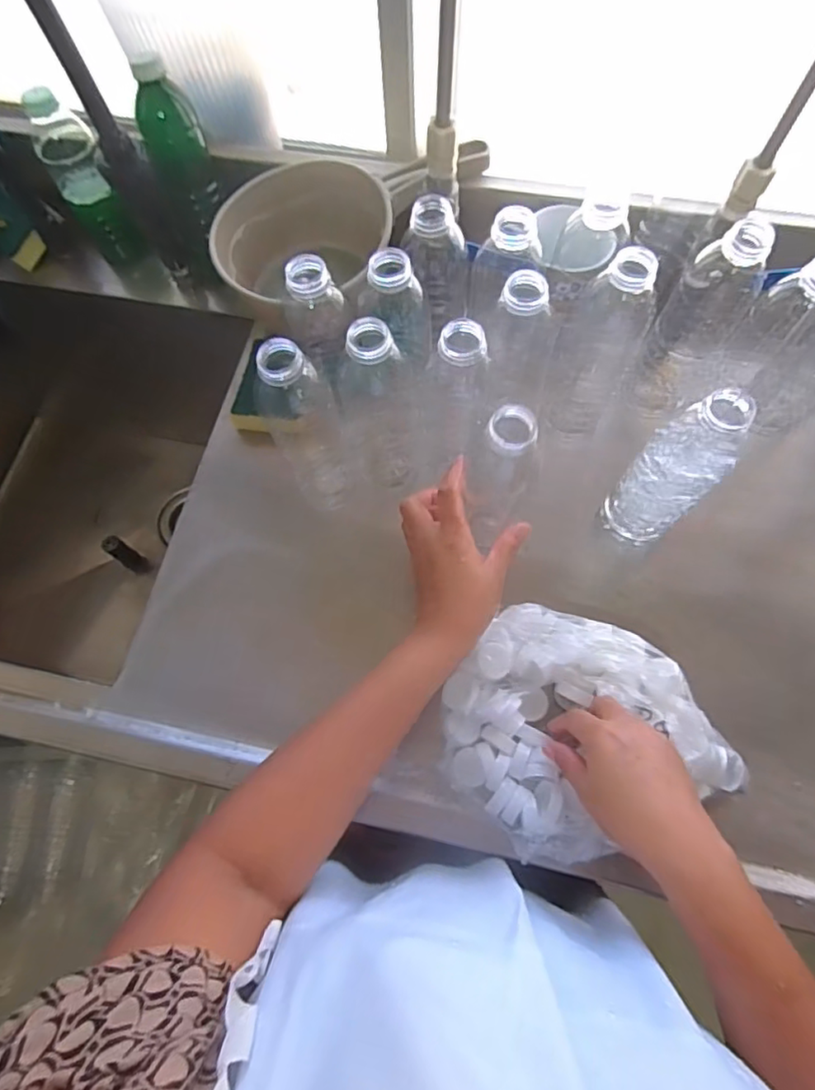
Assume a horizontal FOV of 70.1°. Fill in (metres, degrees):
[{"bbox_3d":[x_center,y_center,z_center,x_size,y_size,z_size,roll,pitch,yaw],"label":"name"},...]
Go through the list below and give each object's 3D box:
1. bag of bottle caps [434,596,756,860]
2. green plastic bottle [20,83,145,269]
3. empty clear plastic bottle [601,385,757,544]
[{"bbox_3d":[0.131,0.146,0.474,0.197,0.048,0.194,-28,71,-9],"label":"bag of bottle caps"},{"bbox_3d":[-0.344,-0.383,0.629,0.057,0.180,0.072,-32,72,-10],"label":"green plastic bottle"},{"bbox_3d":[0.211,-0.057,0.462,0.058,0.181,0.059,40,75,15],"label":"empty clear plastic bottle"}]

